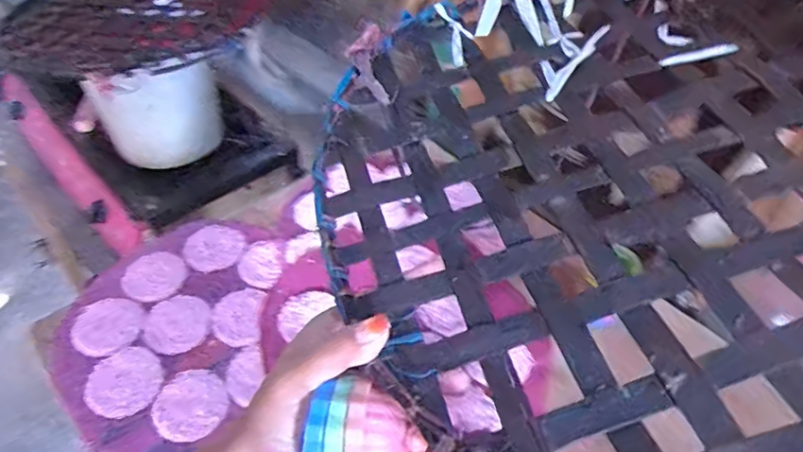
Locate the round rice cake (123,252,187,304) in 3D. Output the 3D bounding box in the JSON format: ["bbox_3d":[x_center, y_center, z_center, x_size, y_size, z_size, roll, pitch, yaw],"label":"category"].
[{"bbox_3d":[-0.335,0.067,0.746,0.088,0.008,0.077,32,54,27],"label":"round rice cake"}]

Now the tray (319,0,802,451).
[{"bbox_3d":[0.138,-0.039,0.298,0.352,0.022,0.361,-7,50,8],"label":"tray"}]

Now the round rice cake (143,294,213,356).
[{"bbox_3d":[-0.283,0.123,0.696,0.078,0.011,0.083,0,46,0],"label":"round rice cake"}]

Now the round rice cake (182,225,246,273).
[{"bbox_3d":[-0.265,0.028,0.780,0.079,0.004,0.084,0,46,0],"label":"round rice cake"}]

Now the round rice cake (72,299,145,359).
[{"bbox_3d":[-0.365,0.124,0.687,0.073,0.015,0.082,7,46,6],"label":"round rice cake"}]

